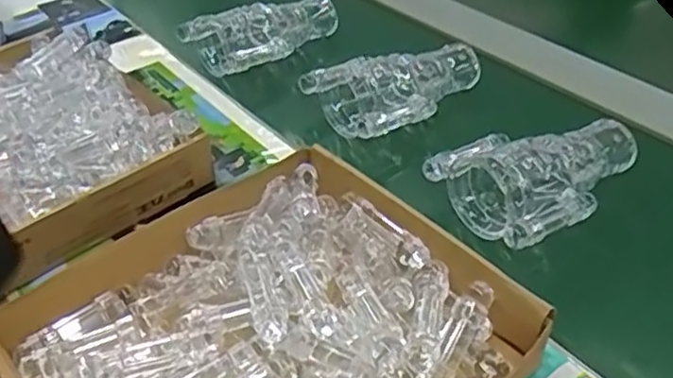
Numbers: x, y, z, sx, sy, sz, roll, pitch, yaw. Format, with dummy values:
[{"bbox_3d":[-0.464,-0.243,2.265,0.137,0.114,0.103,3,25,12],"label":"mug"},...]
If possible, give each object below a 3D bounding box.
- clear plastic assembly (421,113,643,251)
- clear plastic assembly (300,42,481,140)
[{"bbox_3d":[0.194,-0.019,0.633,0.185,0.053,0.125,-24,44,-23],"label":"clear plastic assembly"},{"bbox_3d":[0.073,-0.110,0.759,0.187,0.066,0.121,-24,45,-24],"label":"clear plastic assembly"}]

